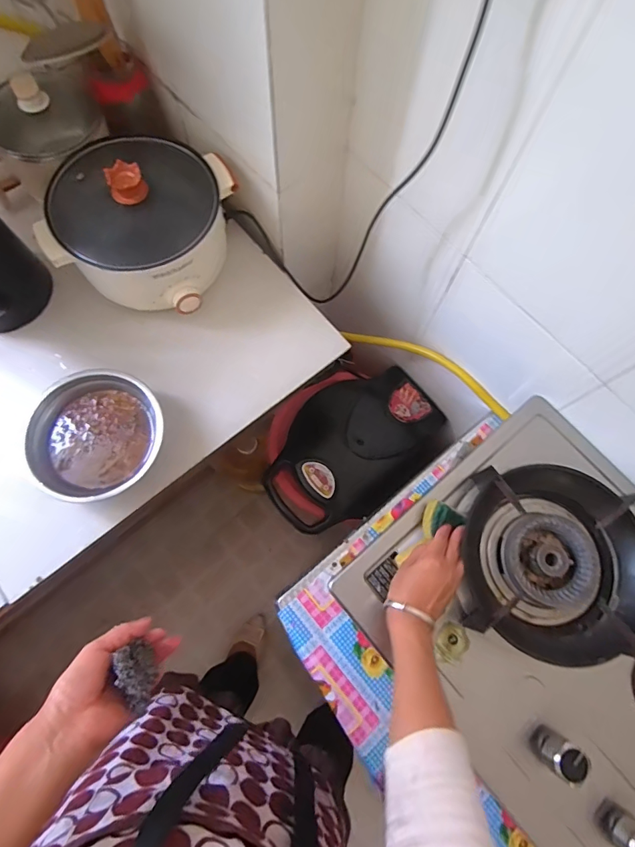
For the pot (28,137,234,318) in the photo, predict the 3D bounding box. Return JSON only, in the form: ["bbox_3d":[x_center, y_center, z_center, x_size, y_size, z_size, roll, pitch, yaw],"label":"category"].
[{"bbox_3d":[-0.257,-0.297,0.664,0.226,0.173,0.214,1,73,-2],"label":"pot"}]

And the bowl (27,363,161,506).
[{"bbox_3d":[-0.307,0.022,0.624,0.176,0.074,0.180,1,73,-2],"label":"bowl"}]

